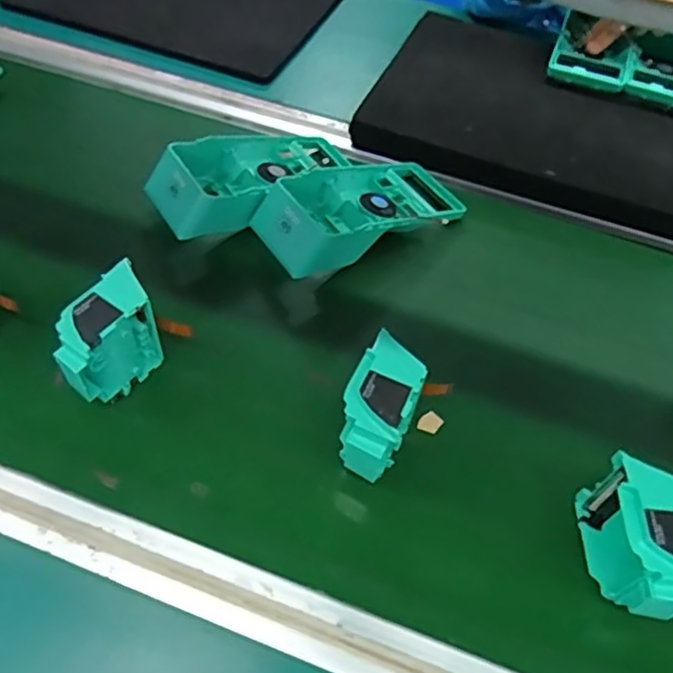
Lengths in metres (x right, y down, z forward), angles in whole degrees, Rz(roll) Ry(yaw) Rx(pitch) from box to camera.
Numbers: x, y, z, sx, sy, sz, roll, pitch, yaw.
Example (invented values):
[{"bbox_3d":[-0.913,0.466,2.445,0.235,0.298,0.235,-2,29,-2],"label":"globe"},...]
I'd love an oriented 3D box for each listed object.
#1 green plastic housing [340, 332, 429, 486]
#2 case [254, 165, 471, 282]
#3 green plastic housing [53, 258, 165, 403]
[{"bbox_3d":[0.028,0.053,0.417,0.042,0.075,0.073,20,54,10],"label":"green plastic housing"},{"bbox_3d":[0.025,-0.114,0.549,0.193,0.052,0.089,-25,59,-21],"label":"case"},{"bbox_3d":[-0.157,0.005,0.436,0.037,0.079,0.073,31,57,18],"label":"green plastic housing"}]

